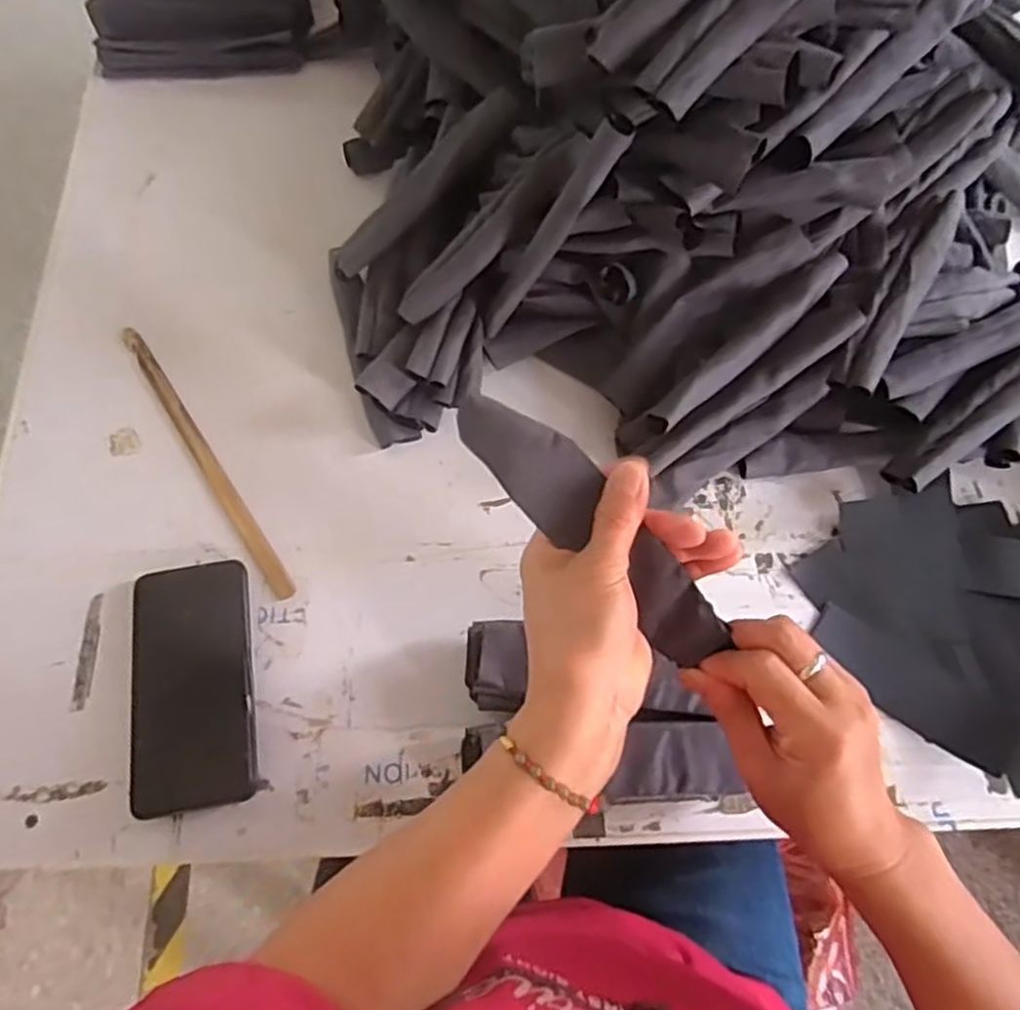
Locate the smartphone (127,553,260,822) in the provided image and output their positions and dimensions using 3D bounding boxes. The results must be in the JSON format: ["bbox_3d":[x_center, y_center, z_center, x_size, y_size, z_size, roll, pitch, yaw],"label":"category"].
[{"bbox_3d":[-0.218,0.122,0.506,0.080,0.017,0.161,-9,70,-6],"label":"smartphone"}]

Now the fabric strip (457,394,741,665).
[{"bbox_3d":[0.042,0.011,0.375,0.040,0.008,0.173,-42,94,4],"label":"fabric strip"}]

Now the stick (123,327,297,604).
[{"bbox_3d":[-0.237,-0.036,0.573,0.017,0.008,0.264,-32,74,-14],"label":"stick"}]

